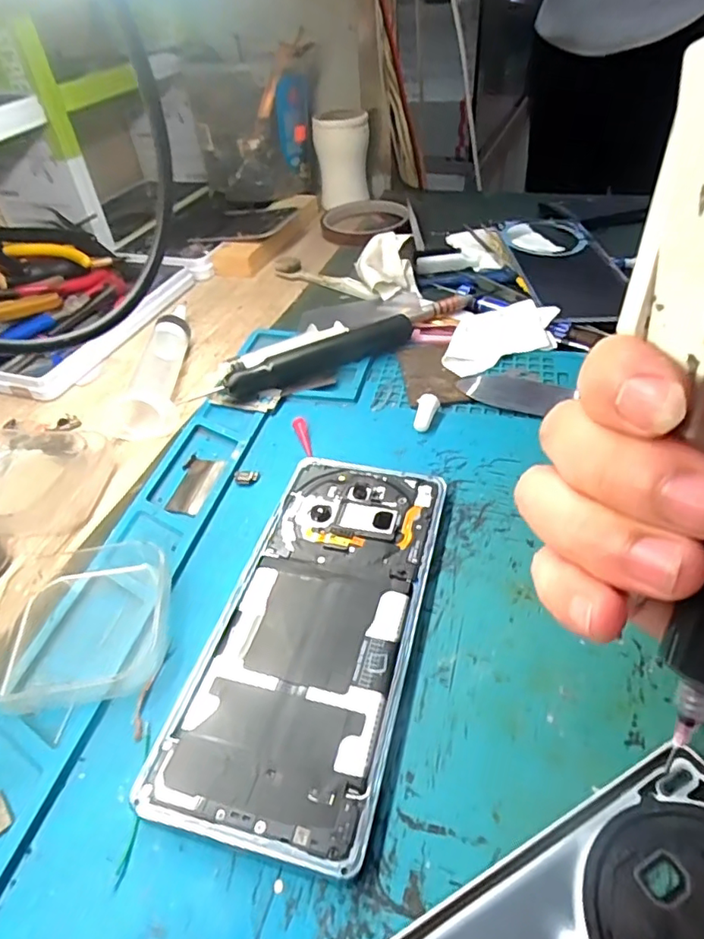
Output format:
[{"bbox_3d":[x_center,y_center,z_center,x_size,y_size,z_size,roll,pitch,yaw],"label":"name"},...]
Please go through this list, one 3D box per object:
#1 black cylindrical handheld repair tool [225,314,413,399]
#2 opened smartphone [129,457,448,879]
[{"bbox_3d":[-0.017,-0.068,0.342,0.122,0.019,0.013,-23,46,-18],"label":"black cylindrical handheld repair tool"},{"bbox_3d":[-0.012,0.056,0.219,0.074,0.008,0.160,8,45,14],"label":"opened smartphone"}]

